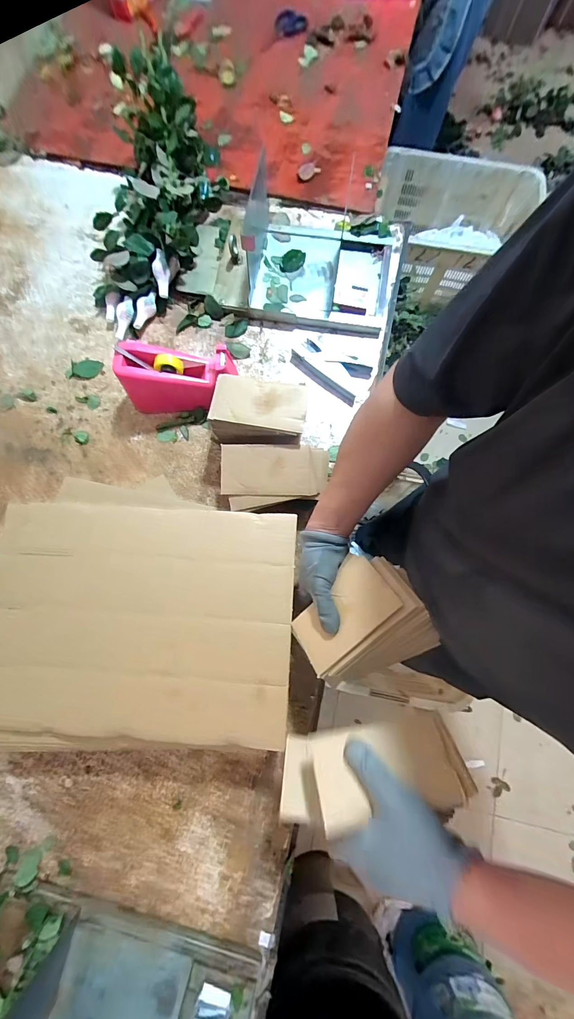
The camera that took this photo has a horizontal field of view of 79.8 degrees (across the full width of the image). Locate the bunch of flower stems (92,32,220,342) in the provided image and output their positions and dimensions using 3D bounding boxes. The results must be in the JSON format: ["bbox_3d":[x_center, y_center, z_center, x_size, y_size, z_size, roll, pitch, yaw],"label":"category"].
[{"bbox_3d":[-0.283,-0.688,0.710,0.232,0.115,0.671,-2,77,0],"label":"bunch of flower stems"}]

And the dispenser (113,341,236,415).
[{"bbox_3d":[-0.188,-0.231,0.609,0.200,0.104,0.078,1,77,1],"label":"dispenser"}]

